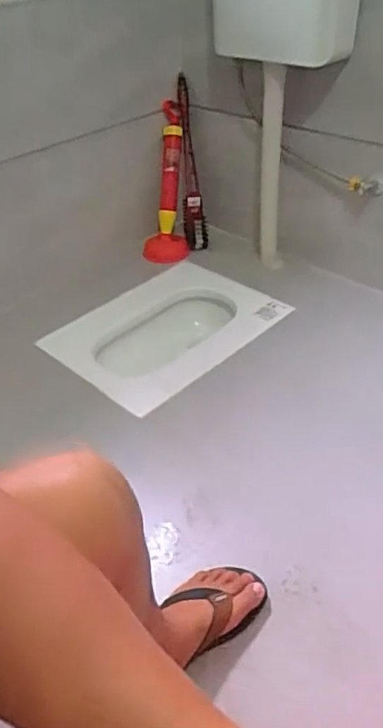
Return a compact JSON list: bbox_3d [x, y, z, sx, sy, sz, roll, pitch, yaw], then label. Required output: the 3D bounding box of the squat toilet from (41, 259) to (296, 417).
[{"bbox_3d":[-0.078,-0.081,1.459,0.537,0.118,0.425,-33,49,-32],"label":"squat toilet"}]

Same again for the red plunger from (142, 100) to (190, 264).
[{"bbox_3d":[-0.060,-0.528,1.664,0.116,0.439,0.119,6,19,10],"label":"red plunger"}]

